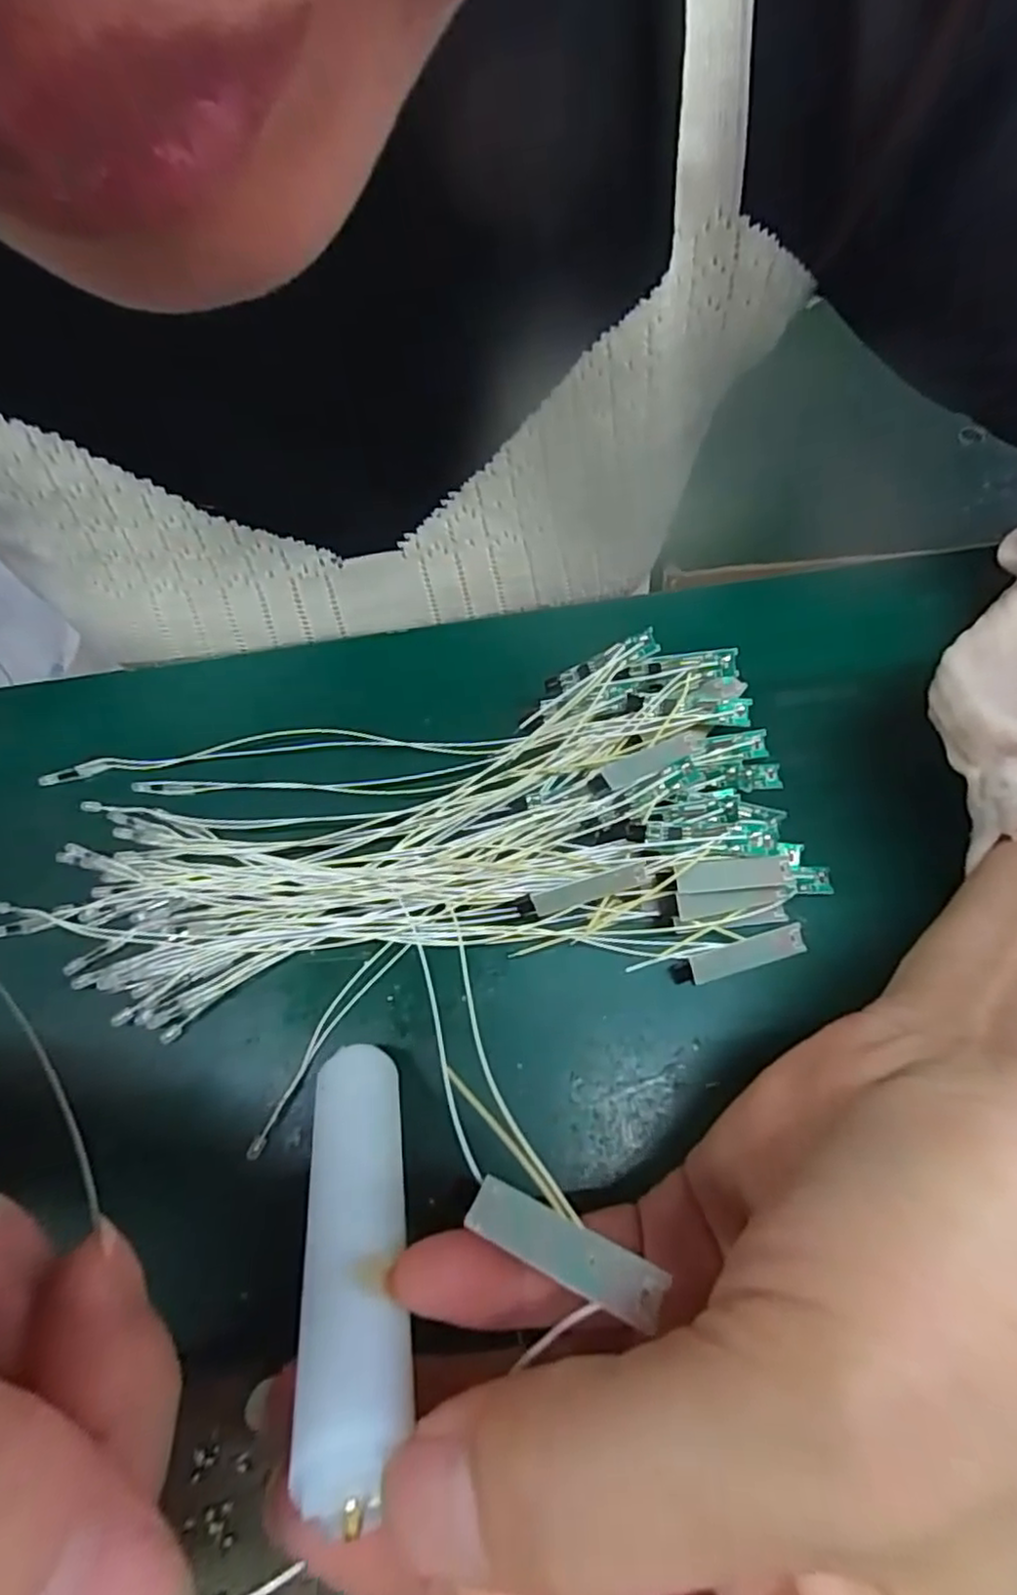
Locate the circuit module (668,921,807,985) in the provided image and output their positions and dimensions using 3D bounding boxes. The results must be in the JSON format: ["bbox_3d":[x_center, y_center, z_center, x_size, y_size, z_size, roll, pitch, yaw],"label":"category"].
[{"bbox_3d":[0.063,0.044,0.187,0.036,0.007,0.007,-15,64,-5],"label":"circuit module"}]

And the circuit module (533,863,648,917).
[{"bbox_3d":[0.022,0.025,0.184,0.031,0.005,0.005,-18,63,7],"label":"circuit module"}]

